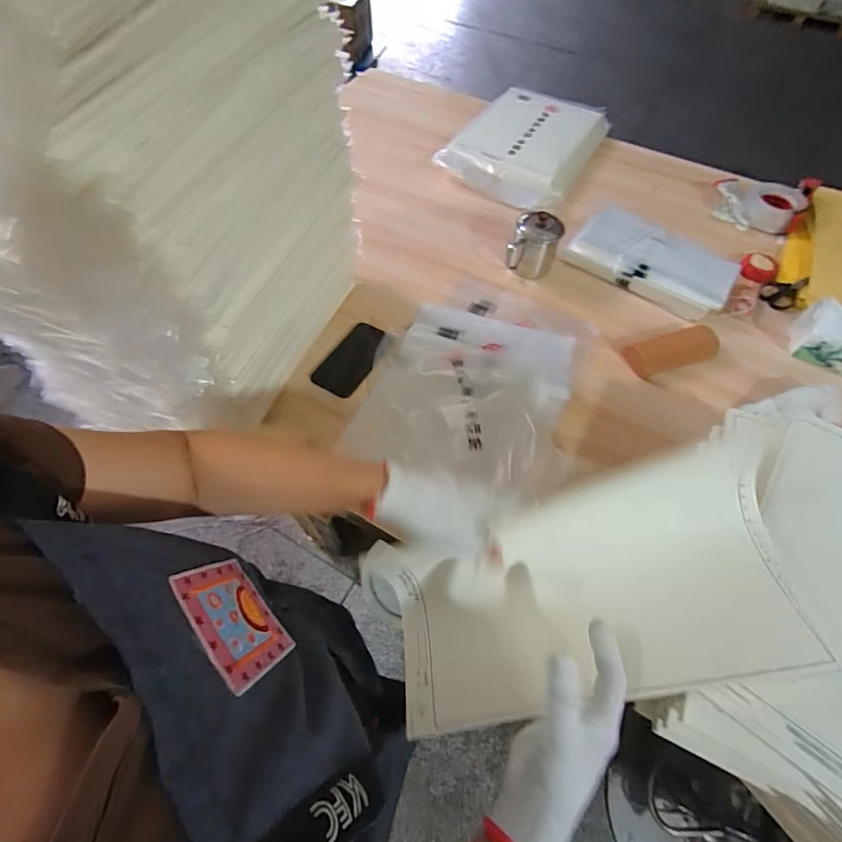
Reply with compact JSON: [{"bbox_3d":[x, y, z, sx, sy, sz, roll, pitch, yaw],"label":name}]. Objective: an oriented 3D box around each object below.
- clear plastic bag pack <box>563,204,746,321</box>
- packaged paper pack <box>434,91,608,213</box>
[{"bbox_3d":[0.464,-0.331,0.883,0.307,0.038,0.227,29,62,16],"label":"clear plastic bag pack"},{"bbox_3d":[0.259,-0.689,1.103,0.313,0.066,0.447,28,61,15],"label":"packaged paper pack"}]

